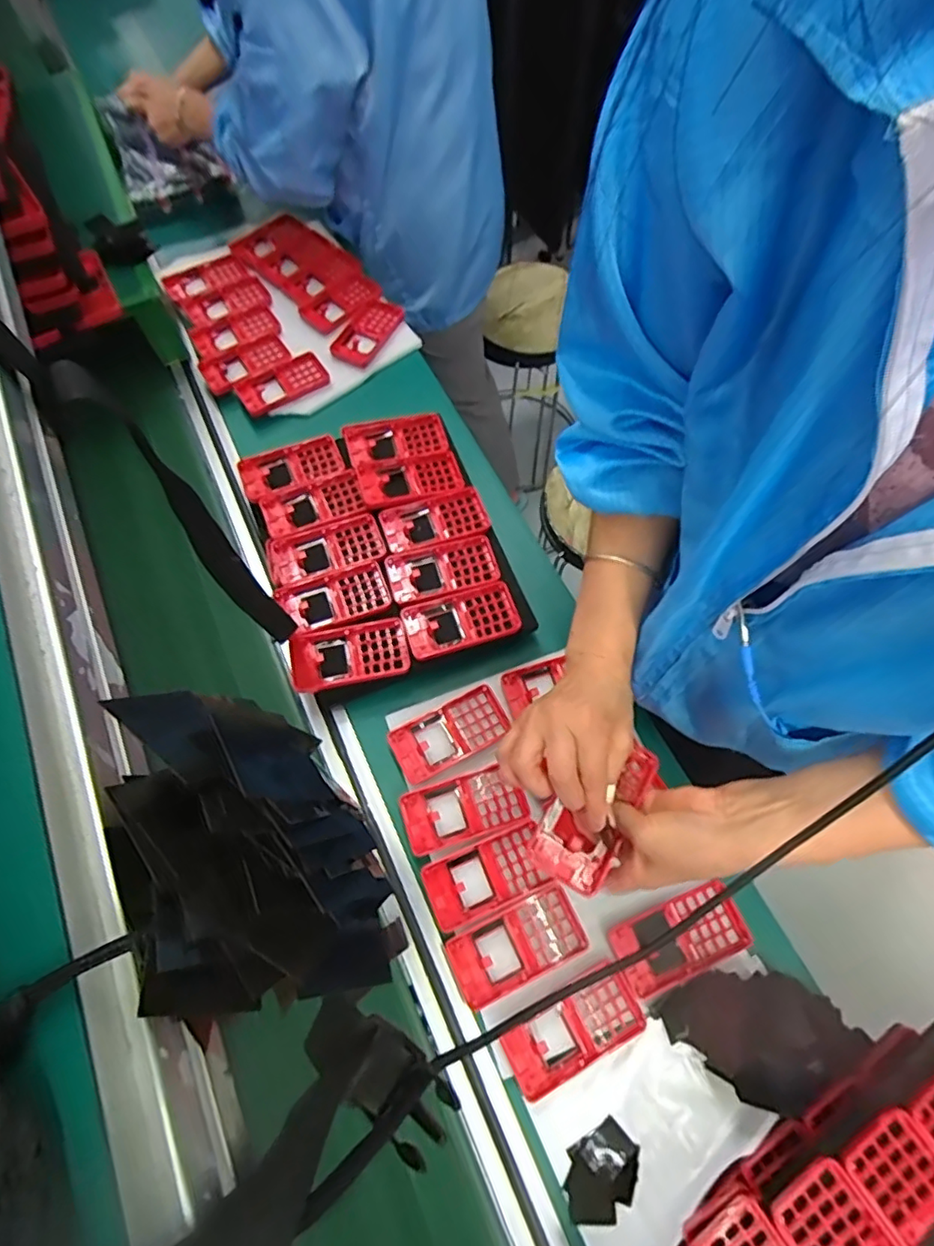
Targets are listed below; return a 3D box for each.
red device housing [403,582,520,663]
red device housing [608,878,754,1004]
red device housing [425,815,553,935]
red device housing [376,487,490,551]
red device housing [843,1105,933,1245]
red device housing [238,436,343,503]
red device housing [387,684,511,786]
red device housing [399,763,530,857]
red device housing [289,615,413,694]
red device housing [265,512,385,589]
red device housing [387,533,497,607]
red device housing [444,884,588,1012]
[{"bbox_3d":[-0.007,-0.004,0.653,0.121,0.019,0.061,-18,69,-7],"label":"red device housing"},{"bbox_3d":[0.196,0.290,0.548,0.118,0.013,0.064,-21,69,-8],"label":"red device housing"},{"bbox_3d":[0.019,0.242,0.572,0.116,0.011,0.062,-21,69,-8],"label":"red device housing"},{"bbox_3d":[-0.039,-0.121,0.706,0.122,0.014,0.059,-18,69,-7],"label":"red device housing"},{"bbox_3d":[0.325,0.411,0.408,0.061,0.008,0.123,-32,71,-12],"label":"red device housing"},{"bbox_3d":[-0.217,-0.190,0.735,0.122,0.012,0.064,-19,69,-8],"label":"red device housing"},{"bbox_3d":[-0.018,0.118,0.633,0.120,0.021,0.062,-26,70,-10],"label":"red device housing"},{"bbox_3d":[-0.004,0.185,0.596,0.118,0.011,0.062,-17,69,-7],"label":"red device housing"},{"bbox_3d":[-0.124,0.032,0.630,0.119,0.021,0.064,-13,68,-5],"label":"red device housing"},{"bbox_3d":[-0.165,-0.081,0.693,0.131,0.019,0.067,-18,69,-7],"label":"red device housing"},{"bbox_3d":[-0.028,-0.061,0.671,0.122,0.015,0.070,-17,69,-7],"label":"red device housing"},{"bbox_3d":[0.045,0.295,0.547,0.122,0.008,0.061,-24,70,-9],"label":"red device housing"}]

